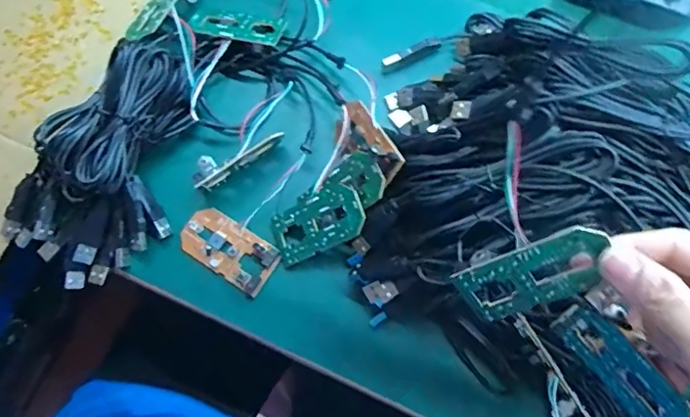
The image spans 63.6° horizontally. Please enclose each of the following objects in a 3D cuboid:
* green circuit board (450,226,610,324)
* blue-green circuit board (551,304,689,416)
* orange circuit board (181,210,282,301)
[{"bbox_3d":[0.086,0.031,0.254,0.066,0.005,0.035,-27,115,24],"label":"green circuit board"},{"bbox_3d":[0.137,0.081,0.275,0.004,0.031,0.075,-16,55,-32],"label":"blue-green circuit board"},{"bbox_3d":[-0.081,0.028,0.386,0.068,0.010,0.037,35,79,9],"label":"orange circuit board"}]

